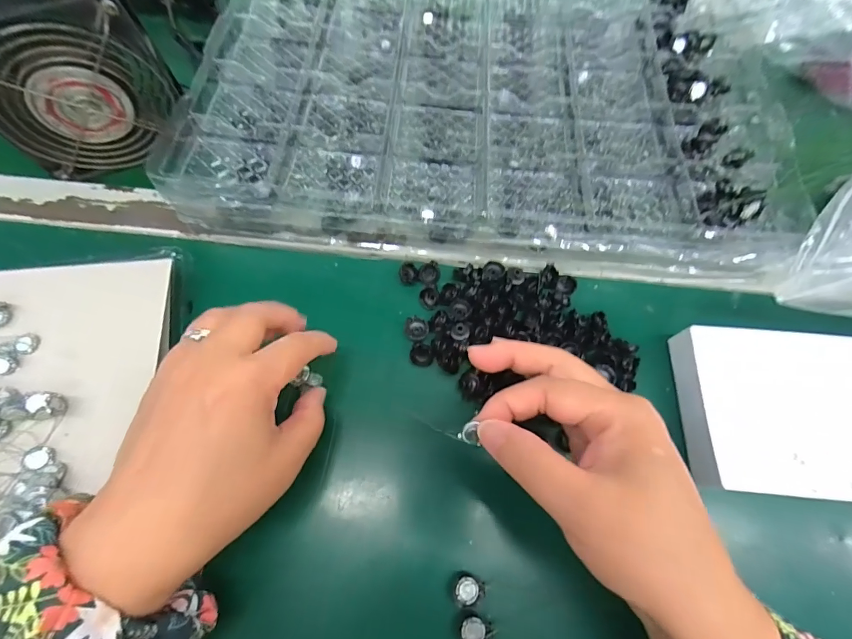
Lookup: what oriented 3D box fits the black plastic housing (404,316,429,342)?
[{"bbox_3d":[-0.007,0.008,0.280,0.016,0.007,0.017,0,67,0],"label":"black plastic housing"}]

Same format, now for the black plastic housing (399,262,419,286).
[{"bbox_3d":[-0.013,-0.033,0.295,0.013,0.008,0.014,0,67,0],"label":"black plastic housing"}]

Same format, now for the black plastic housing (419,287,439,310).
[{"bbox_3d":[0.002,-0.016,0.287,0.013,0.007,0.013,3,67,1],"label":"black plastic housing"}]

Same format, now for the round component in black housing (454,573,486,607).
[{"bbox_3d":[0.023,0.147,0.217,0.016,0.004,0.015,0,67,0],"label":"round component in black housing"}]

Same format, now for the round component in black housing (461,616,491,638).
[{"bbox_3d":[0.026,0.164,0.211,0.013,0.004,0.013,0,67,0],"label":"round component in black housing"}]

